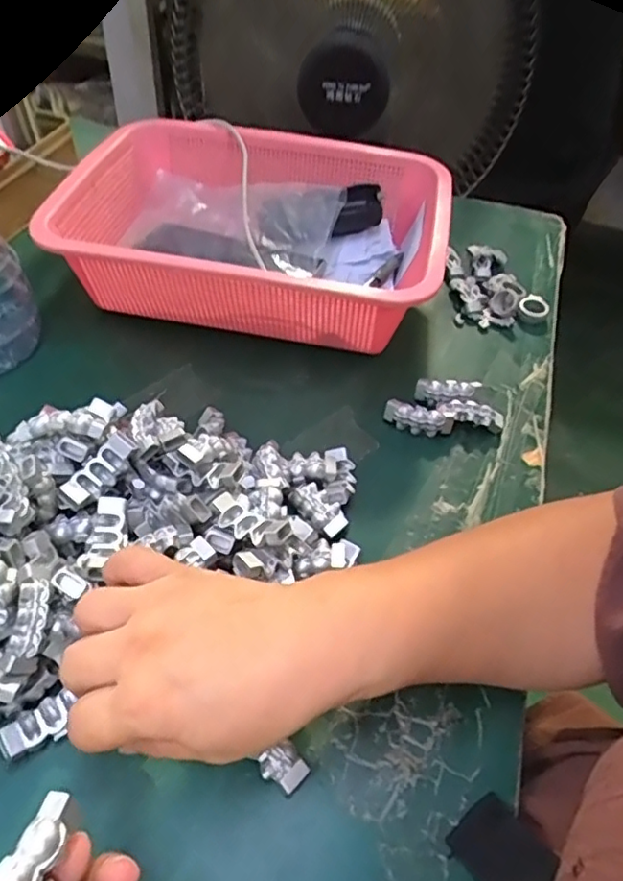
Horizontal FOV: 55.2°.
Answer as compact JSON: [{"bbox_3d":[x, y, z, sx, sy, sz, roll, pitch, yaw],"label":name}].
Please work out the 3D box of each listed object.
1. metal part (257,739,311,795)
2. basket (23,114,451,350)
[{"bbox_3d":[-0.013,0.153,0.278,0.017,0.014,0.021,-34,59,-29],"label":"metal part"},{"bbox_3d":[-0.042,-0.175,0.508,0.291,0.090,0.215,11,49,5],"label":"basket"}]

